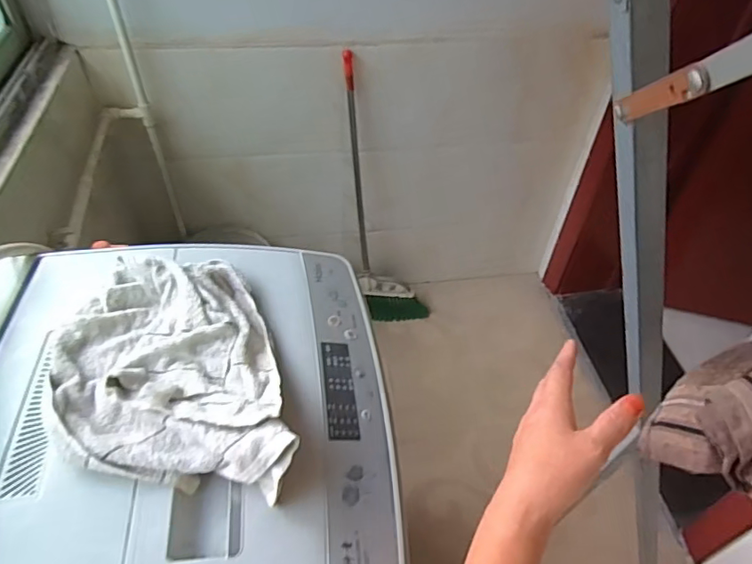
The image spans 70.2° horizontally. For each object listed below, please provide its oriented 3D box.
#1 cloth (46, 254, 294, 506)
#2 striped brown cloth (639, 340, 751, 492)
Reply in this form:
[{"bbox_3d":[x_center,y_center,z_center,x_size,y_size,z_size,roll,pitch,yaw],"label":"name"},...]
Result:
[{"bbox_3d":[-0.222,0.094,0.570,0.223,0.071,0.321,-13,49,-13],"label":"cloth"},{"bbox_3d":[0.318,0.117,0.459,0.112,0.117,0.114,-35,57,-29],"label":"striped brown cloth"}]

